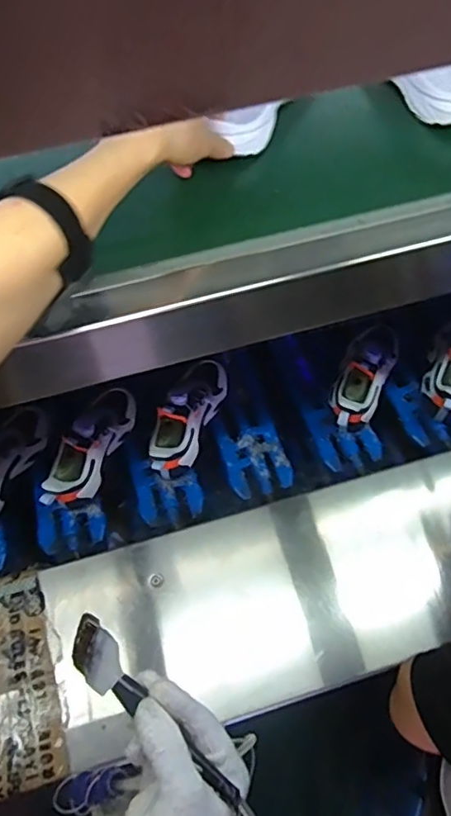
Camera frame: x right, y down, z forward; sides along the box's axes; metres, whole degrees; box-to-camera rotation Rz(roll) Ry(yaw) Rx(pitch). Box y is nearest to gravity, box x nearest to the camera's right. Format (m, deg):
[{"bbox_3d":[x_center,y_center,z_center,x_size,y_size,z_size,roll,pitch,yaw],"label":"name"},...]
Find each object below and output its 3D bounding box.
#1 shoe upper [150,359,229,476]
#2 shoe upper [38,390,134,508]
[{"bbox_3d":[-0.057,0.002,0.826,0.079,0.091,0.218,16,43,11],"label":"shoe upper"},{"bbox_3d":[-0.196,0.050,0.798,0.070,0.095,0.213,15,41,11],"label":"shoe upper"}]

